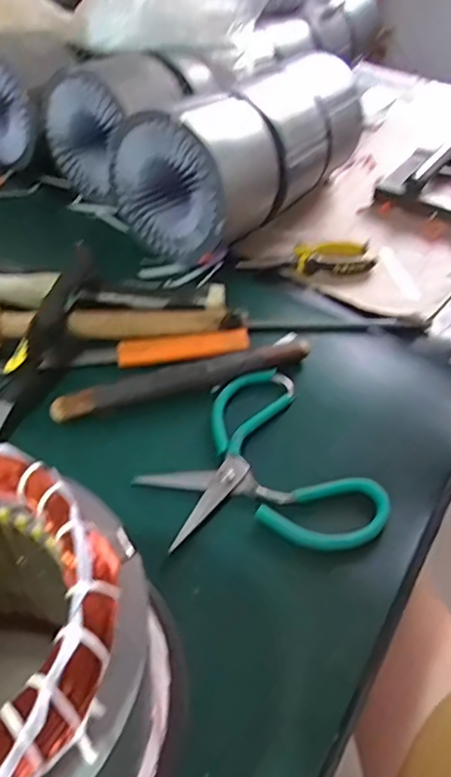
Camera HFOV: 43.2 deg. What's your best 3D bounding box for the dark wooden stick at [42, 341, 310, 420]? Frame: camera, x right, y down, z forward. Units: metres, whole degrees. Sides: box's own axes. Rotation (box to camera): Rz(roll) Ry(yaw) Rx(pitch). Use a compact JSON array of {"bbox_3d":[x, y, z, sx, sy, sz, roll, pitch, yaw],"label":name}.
[{"bbox_3d":[-0.034,-0.011,0.498,0.230,0.018,0.024,-13,48,-19],"label":"dark wooden stick"}]

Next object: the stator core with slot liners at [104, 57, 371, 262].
[{"bbox_3d":[0.028,-0.303,0.712,0.171,0.140,0.359,24,47,16],"label":"stator core with slot liners"}]

